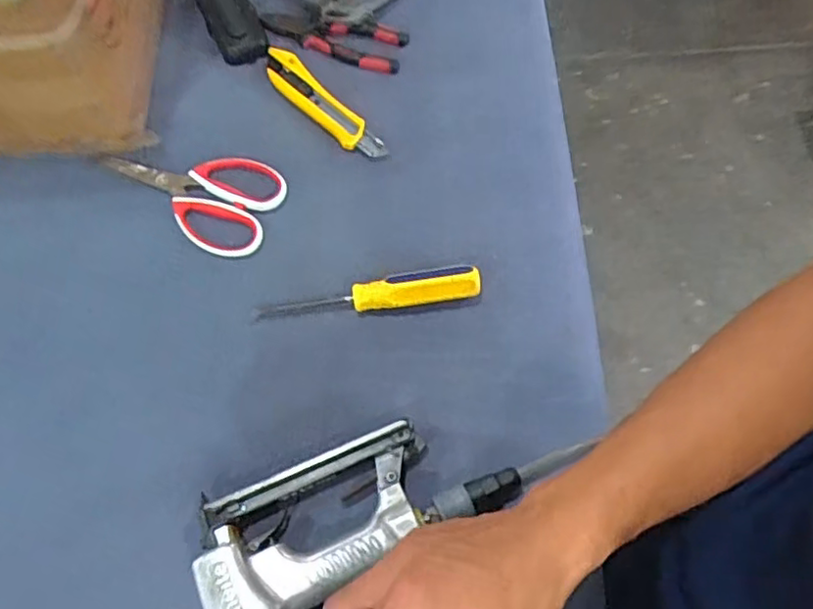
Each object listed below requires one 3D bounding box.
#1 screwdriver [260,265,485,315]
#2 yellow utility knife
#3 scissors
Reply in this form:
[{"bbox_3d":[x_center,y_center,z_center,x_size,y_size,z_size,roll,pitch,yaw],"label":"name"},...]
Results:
[{"bbox_3d":[-0.032,-0.008,0.576,0.195,0.025,0.029,-9,68,-4],"label":"screwdriver"},{"bbox_3d":[-0.088,-0.204,0.661,0.037,0.013,0.167,-42,74,-15],"label":"yellow utility knife"},{"bbox_3d":[-0.206,-0.114,0.625,0.176,0.013,0.099,26,70,10],"label":"scissors"}]

